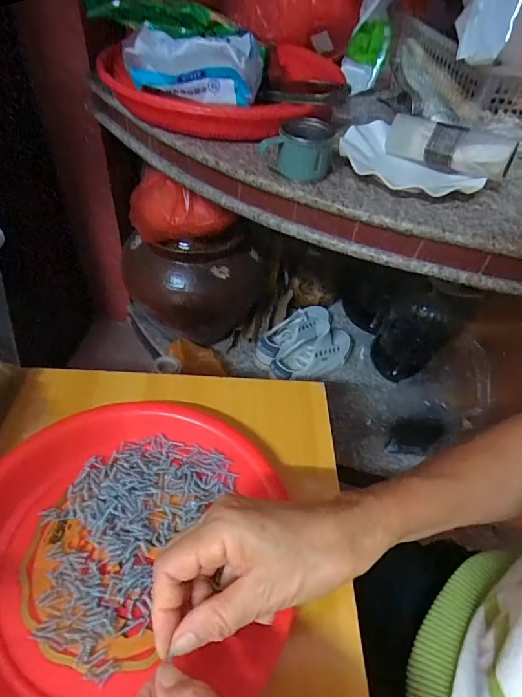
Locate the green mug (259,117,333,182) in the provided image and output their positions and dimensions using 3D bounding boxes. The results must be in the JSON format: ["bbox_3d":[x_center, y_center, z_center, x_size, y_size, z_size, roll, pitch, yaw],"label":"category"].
[{"bbox_3d":[0.044,-0.239,0.520,0.080,0.045,0.063,13,48,5],"label":"green mug"}]

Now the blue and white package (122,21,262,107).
[{"bbox_3d":[-0.084,-0.347,0.533,0.162,0.064,0.081,8,48,0],"label":"blue and white package"}]

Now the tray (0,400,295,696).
[{"bbox_3d":[-0.098,0.137,0.305,0.229,0.023,0.214,3,48,-4],"label":"tray"}]

